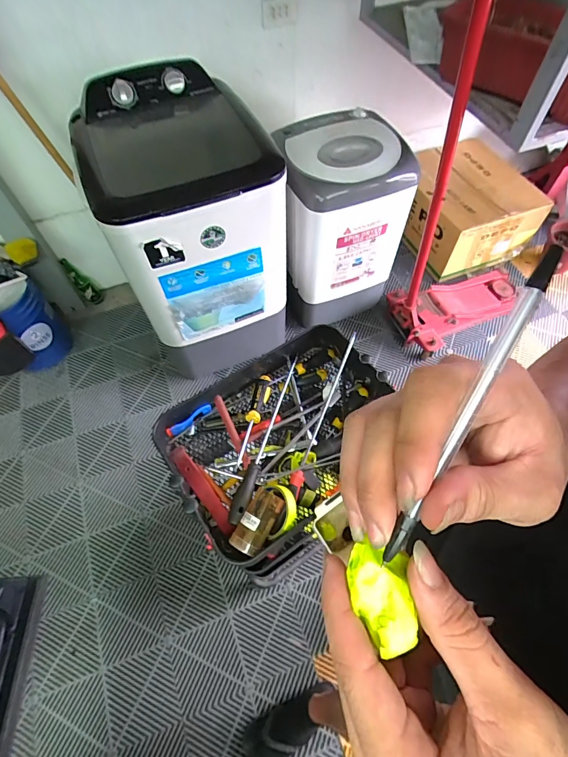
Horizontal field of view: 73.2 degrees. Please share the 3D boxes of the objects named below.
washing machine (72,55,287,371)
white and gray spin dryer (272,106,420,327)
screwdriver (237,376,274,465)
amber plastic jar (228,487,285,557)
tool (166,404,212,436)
[{"bbox_3d":[-0.299,-0.454,1.332,0.480,0.850,0.503,-22,62,-12],"label":"washing machine"},{"bbox_3d":[0.211,-0.585,1.524,0.447,0.670,0.379,-10,60,-6],"label":"white and gray spin dryer"},{"bbox_3d":[-0.058,0.072,0.749,0.031,0.027,0.193,13,60,7],"label":"screwdriver"},{"bbox_3d":[-0.042,0.231,0.621,0.050,0.045,0.104,25,63,14],"label":"amber plastic jar"},{"bbox_3d":[-0.187,0.083,0.761,0.098,0.023,0.019,-37,66,-19],"label":"tool"}]

